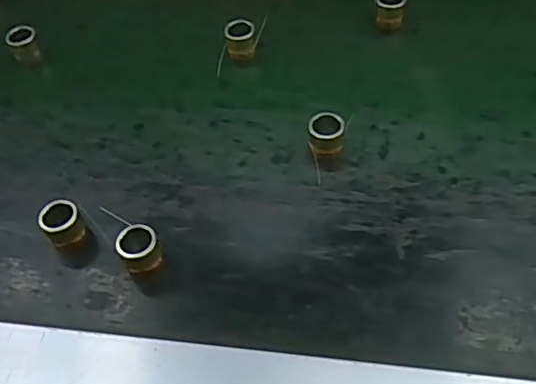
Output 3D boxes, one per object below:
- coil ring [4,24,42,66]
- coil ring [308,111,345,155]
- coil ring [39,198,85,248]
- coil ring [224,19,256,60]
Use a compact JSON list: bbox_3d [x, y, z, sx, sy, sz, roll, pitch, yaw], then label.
[{"bbox_3d":[-0.168,-0.103,0.388,0.020,0.023,0.017,-30,56,-18],"label":"coil ring"},{"bbox_3d":[0.033,-0.033,0.320,0.019,0.020,0.015,6,53,9],"label":"coil ring"},{"bbox_3d":[-0.106,0.017,0.294,0.019,0.020,0.019,-2,52,3],"label":"coil ring"},{"bbox_3d":[-0.018,-0.102,0.374,0.018,0.017,0.017,-2,52,3],"label":"coil ring"}]

